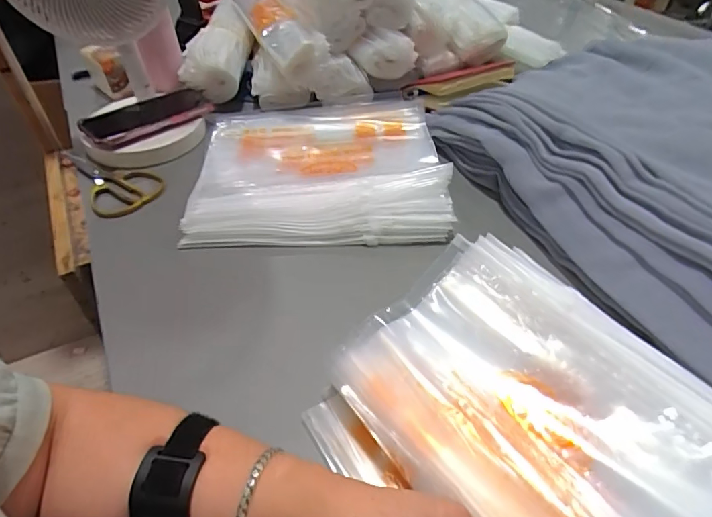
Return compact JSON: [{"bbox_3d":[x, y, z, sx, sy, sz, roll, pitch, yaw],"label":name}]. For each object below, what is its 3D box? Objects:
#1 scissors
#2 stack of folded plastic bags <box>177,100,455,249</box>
[{"bbox_3d":[-0.329,-0.115,0.621,0.088,0.012,0.202,-33,53,-27],"label":"scissors"},{"bbox_3d":[-0.048,-0.129,0.600,0.299,0.054,0.291,-1,45,0],"label":"stack of folded plastic bags"}]

